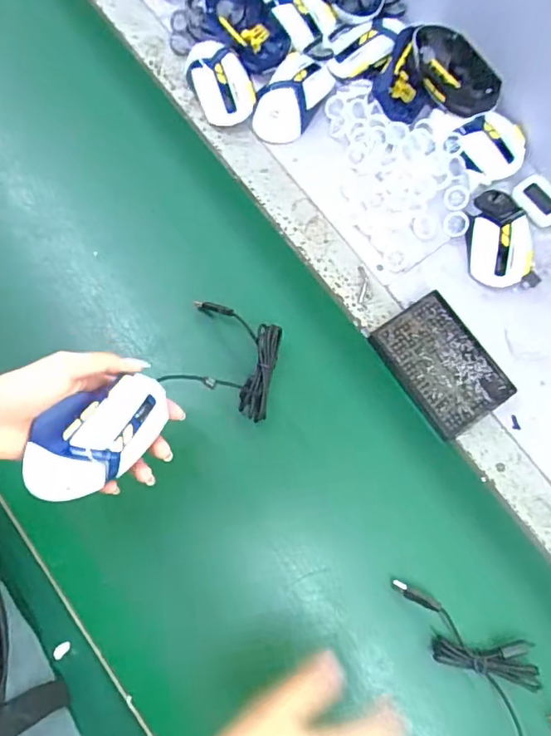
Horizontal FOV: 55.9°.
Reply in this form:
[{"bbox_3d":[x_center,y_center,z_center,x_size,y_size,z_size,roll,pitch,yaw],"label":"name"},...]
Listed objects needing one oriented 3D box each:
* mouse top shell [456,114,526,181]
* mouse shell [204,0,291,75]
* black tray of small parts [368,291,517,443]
[{"bbox_3d":[0.250,-0.257,0.596,0.061,0.032,0.075,-44,80,-8],"label":"mouse top shell"},{"bbox_3d":[-0.035,-0.417,0.636,0.069,0.028,0.129,-38,80,-12],"label":"mouse shell"},{"bbox_3d":[0.176,-0.003,0.554,0.093,0.015,0.137,-34,79,-12],"label":"black tray of small parts"}]

